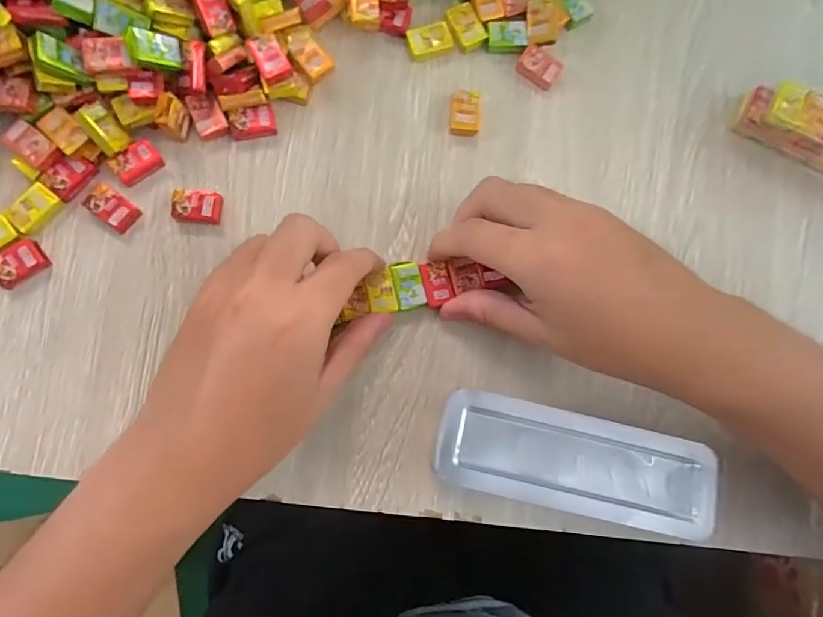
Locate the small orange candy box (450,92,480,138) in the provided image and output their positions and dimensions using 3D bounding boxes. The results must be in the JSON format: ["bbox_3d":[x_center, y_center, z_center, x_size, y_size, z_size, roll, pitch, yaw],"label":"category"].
[{"bbox_3d":[0.033,-0.120,0.300,0.017,0.011,0.025,8,83,-5],"label":"small orange candy box"}]

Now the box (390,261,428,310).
[{"bbox_3d":[-0.001,-0.014,0.279,0.016,0.004,0.027,-10,85,-7],"label":"box"}]

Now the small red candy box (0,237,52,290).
[{"bbox_3d":[-0.218,-0.025,0.269,0.026,0.007,0.020,-42,88,-8],"label":"small red candy box"}]

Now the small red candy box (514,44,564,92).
[{"bbox_3d":[0.082,-0.154,0.309,0.027,0.009,0.019,31,81,-2],"label":"small red candy box"}]

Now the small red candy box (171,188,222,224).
[{"bbox_3d":[-0.123,-0.059,0.279,0.026,0.008,0.018,3,83,-4],"label":"small red candy box"}]

